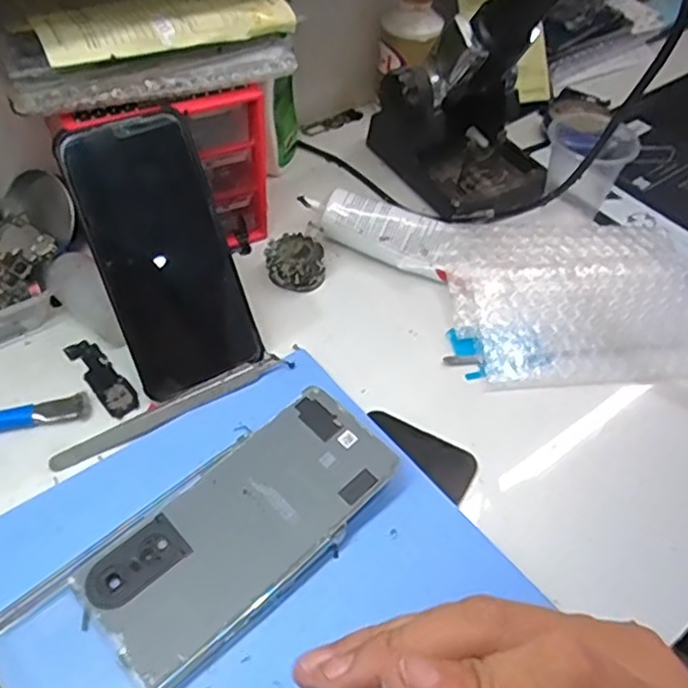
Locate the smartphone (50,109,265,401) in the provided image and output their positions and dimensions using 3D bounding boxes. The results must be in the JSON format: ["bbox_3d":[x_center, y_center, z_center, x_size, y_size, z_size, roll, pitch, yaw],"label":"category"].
[{"bbox_3d":[-0.108,-0.054,0.410,0.077,0.160,0.005,-22,11,-18],"label":"smartphone"}]

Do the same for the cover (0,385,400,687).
[{"bbox_3d":[-0.069,0.103,0.338,0.208,0.009,0.080,-37,61,-23],"label":"cover"}]

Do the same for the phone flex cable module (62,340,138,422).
[{"bbox_3d":[-0.153,0.020,0.430,0.020,0.004,0.071,-31,56,-27],"label":"phone flex cable module"}]

